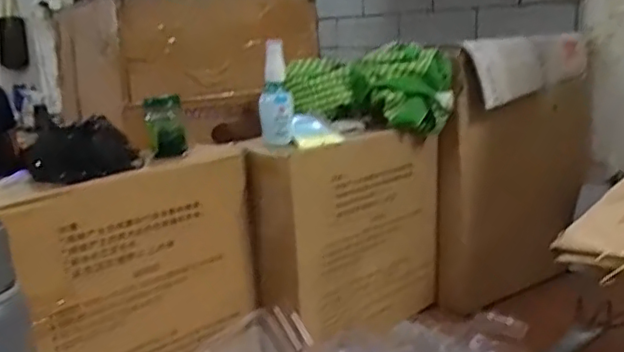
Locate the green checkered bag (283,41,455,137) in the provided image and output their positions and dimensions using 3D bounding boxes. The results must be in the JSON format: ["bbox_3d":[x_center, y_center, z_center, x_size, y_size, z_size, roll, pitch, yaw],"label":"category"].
[{"bbox_3d":[0.076,-0.115,0.826,0.211,0.095,0.098,-3,13,1],"label":"green checkered bag"}]

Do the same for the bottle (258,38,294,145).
[{"bbox_3d":[-0.043,-0.095,0.726,0.040,0.116,0.027,-3,13,1],"label":"bottle"}]

